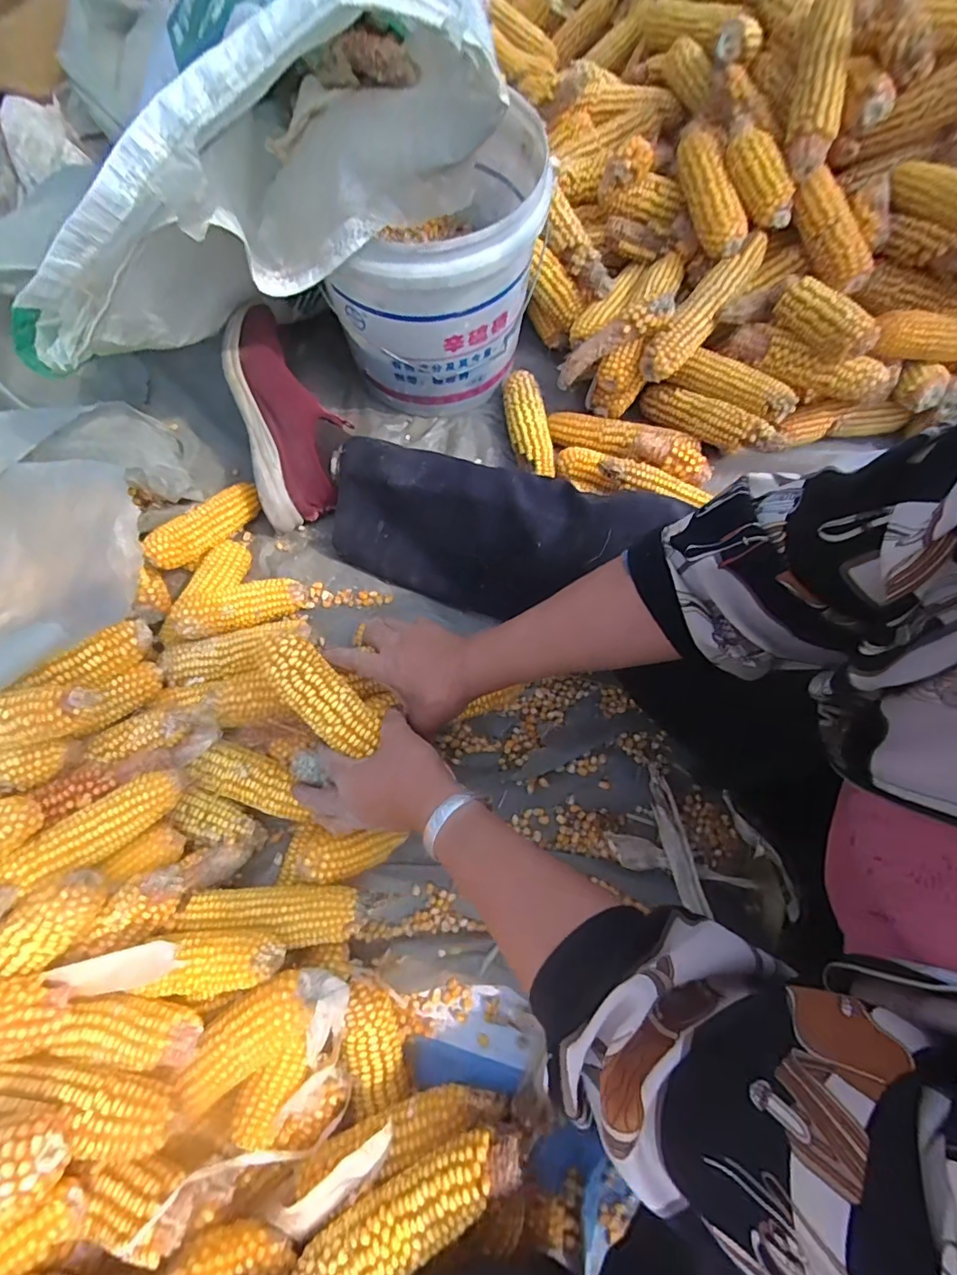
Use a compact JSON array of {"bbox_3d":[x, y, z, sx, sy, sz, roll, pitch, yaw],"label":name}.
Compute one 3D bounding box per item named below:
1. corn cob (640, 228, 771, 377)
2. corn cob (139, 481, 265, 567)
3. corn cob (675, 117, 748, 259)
[{"bbox_3d":[0.276,-0.400,0.648,0.044,0.037,0.202,40,90,11],"label":"corn cob"},{"bbox_3d":[-0.314,-0.128,0.609,0.046,0.041,0.145,29,50,8],"label":"corn cob"},{"bbox_3d":[0.275,-0.541,0.639,0.049,0.041,0.166,-16,85,-6],"label":"corn cob"}]

